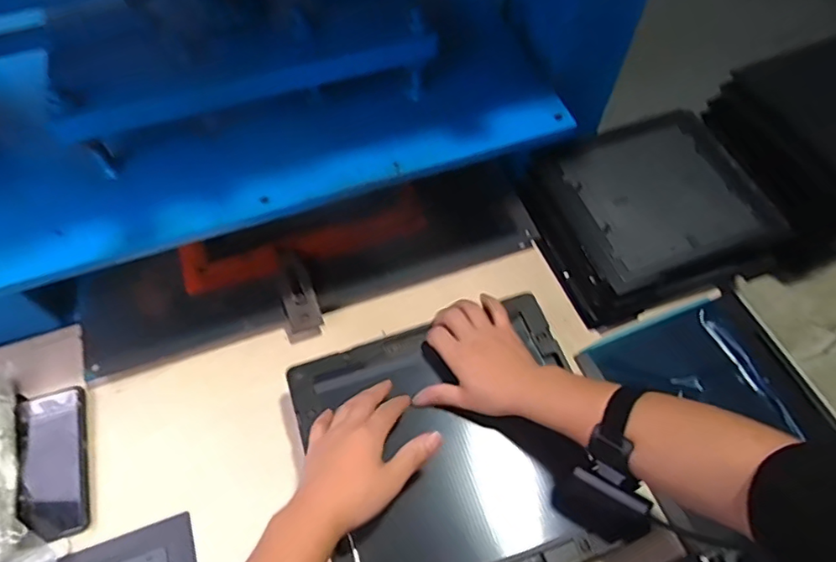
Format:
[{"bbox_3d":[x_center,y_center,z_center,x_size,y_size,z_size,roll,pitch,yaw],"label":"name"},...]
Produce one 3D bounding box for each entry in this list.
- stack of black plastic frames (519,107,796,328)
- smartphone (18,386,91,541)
[{"bbox_3d":[0.314,-0.094,0.737,0.289,0.084,0.228,-20,62,-11],"label":"stack of black plastic frames"},{"bbox_3d":[-0.397,0.197,0.598,0.068,0.008,0.161,-17,61,-10],"label":"smartphone"}]

